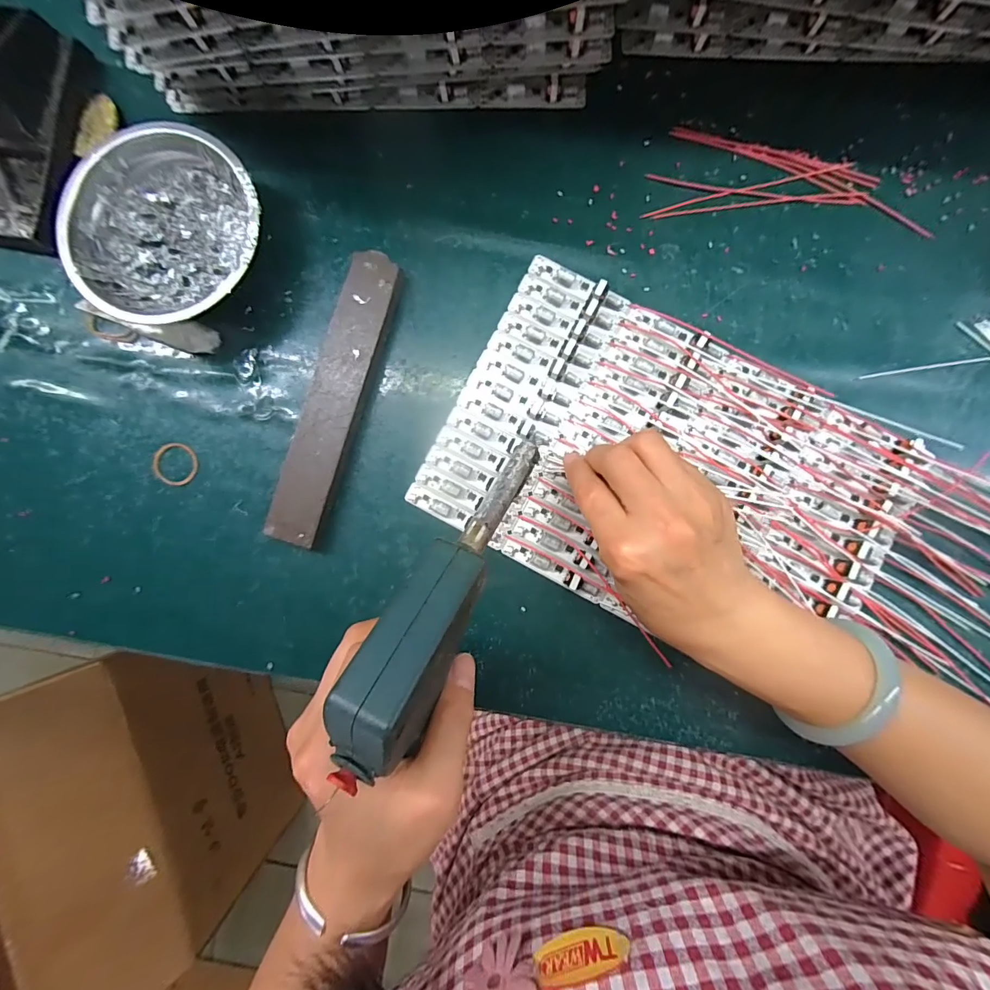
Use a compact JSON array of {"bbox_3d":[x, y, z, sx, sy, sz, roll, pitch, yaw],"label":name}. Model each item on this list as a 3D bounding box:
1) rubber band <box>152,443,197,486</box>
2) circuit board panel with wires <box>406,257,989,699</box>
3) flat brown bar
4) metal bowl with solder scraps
[{"bbox_3d":[-0.229,-0.022,0.307,0.032,0.004,0.030,0,88,2],"label":"rubber band"},{"bbox_3d":[0.176,0.003,0.282,0.441,0.015,0.195,20,89,3],"label":"circuit board panel with wires"},{"bbox_3d":[-0.108,-0.066,0.294,0.037,0.017,0.198,18,89,3],"label":"flat brown bar"},{"bbox_3d":[-0.212,-0.172,0.288,0.122,0.043,0.122,0,88,2],"label":"metal bowl with solder scraps"}]

